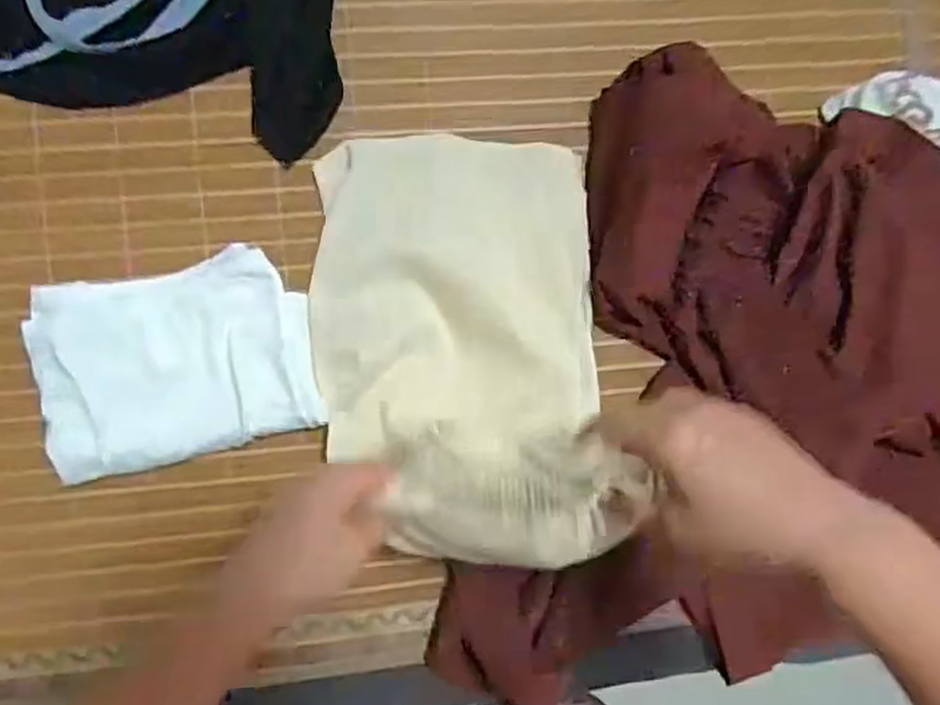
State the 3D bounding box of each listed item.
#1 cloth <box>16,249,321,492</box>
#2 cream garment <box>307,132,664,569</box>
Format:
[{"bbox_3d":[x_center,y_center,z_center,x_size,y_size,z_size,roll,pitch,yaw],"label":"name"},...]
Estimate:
[{"bbox_3d":[-0.219,0.004,0.605,0.199,0.050,0.149,-15,93,-6],"label":"cloth"},{"bbox_3d":[-0.001,-0.020,0.522,0.216,0.223,0.275,-5,96,-5],"label":"cream garment"}]

